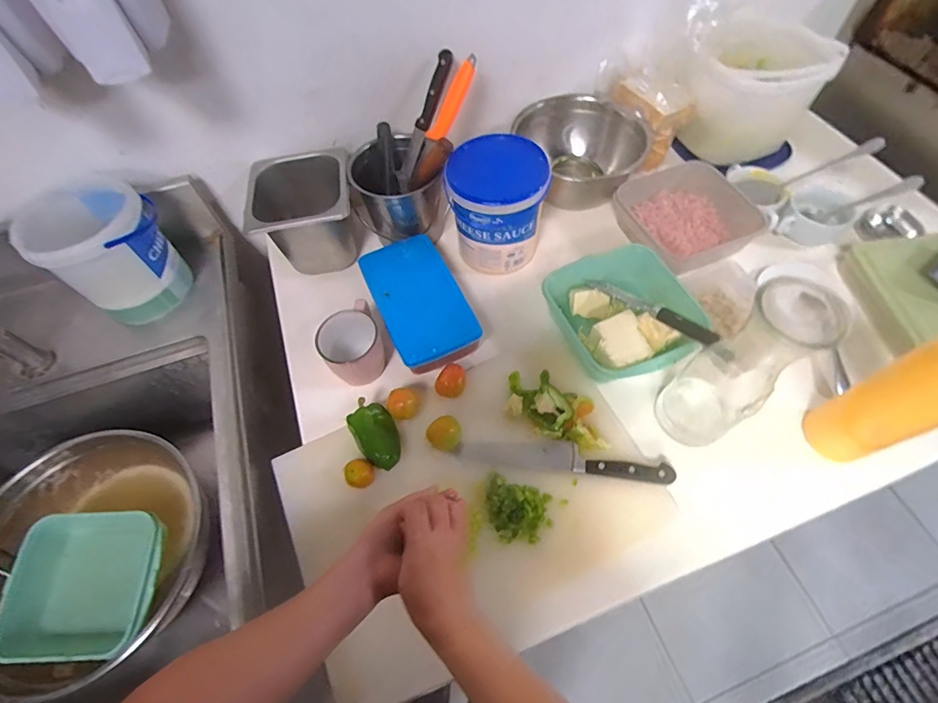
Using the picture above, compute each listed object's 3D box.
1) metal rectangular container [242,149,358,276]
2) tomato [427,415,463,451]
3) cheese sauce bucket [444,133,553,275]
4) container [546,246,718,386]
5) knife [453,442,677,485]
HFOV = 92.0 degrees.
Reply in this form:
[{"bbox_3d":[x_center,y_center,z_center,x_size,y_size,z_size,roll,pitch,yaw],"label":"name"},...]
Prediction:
[{"bbox_3d":[-0.272,-0.223,0.765,0.165,0.135,0.165,-8,60,-3],"label":"metal rectangular container"},{"bbox_3d":[-0.032,0.115,0.620,0.042,0.046,0.039,-1,60,2],"label":"tomato"},{"bbox_3d":[0.045,-0.231,0.739,0.154,0.180,0.136,7,61,7],"label":"cheese sauce bucket"},{"bbox_3d":[0.236,-0.058,0.690,0.203,0.060,0.210,-27,63,-12],"label":"container"},{"bbox_3d":[0.124,0.139,0.602,0.275,0.019,0.036,7,61,7],"label":"knife"}]

